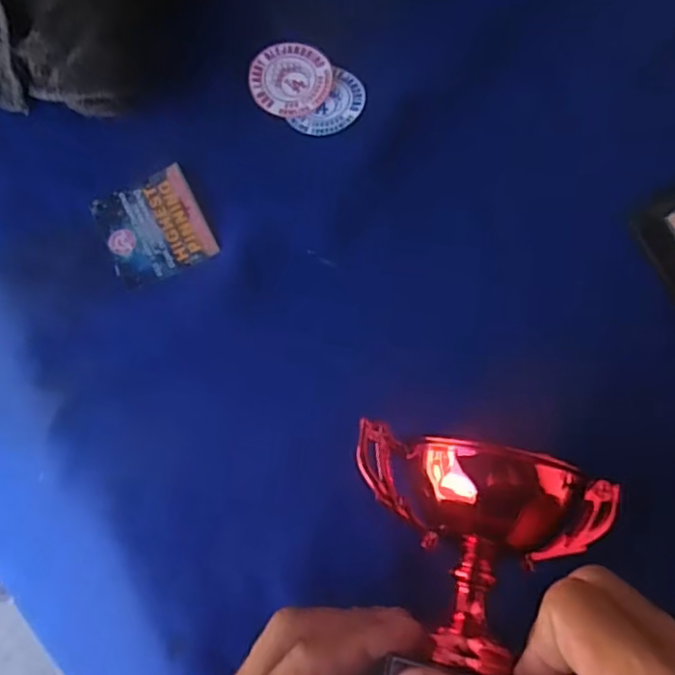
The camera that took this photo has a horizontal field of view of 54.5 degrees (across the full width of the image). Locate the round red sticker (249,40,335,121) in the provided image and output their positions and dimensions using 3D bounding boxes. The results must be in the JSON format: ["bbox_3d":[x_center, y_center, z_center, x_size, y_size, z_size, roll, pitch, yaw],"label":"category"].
[{"bbox_3d":[-0.025,-0.143,0.363,0.046,0.004,0.045,1,75,-3],"label":"round red sticker"}]

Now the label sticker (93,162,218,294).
[{"bbox_3d":[-0.095,-0.056,0.339,0.051,0.005,0.054,-27,78,-9],"label":"label sticker"}]

